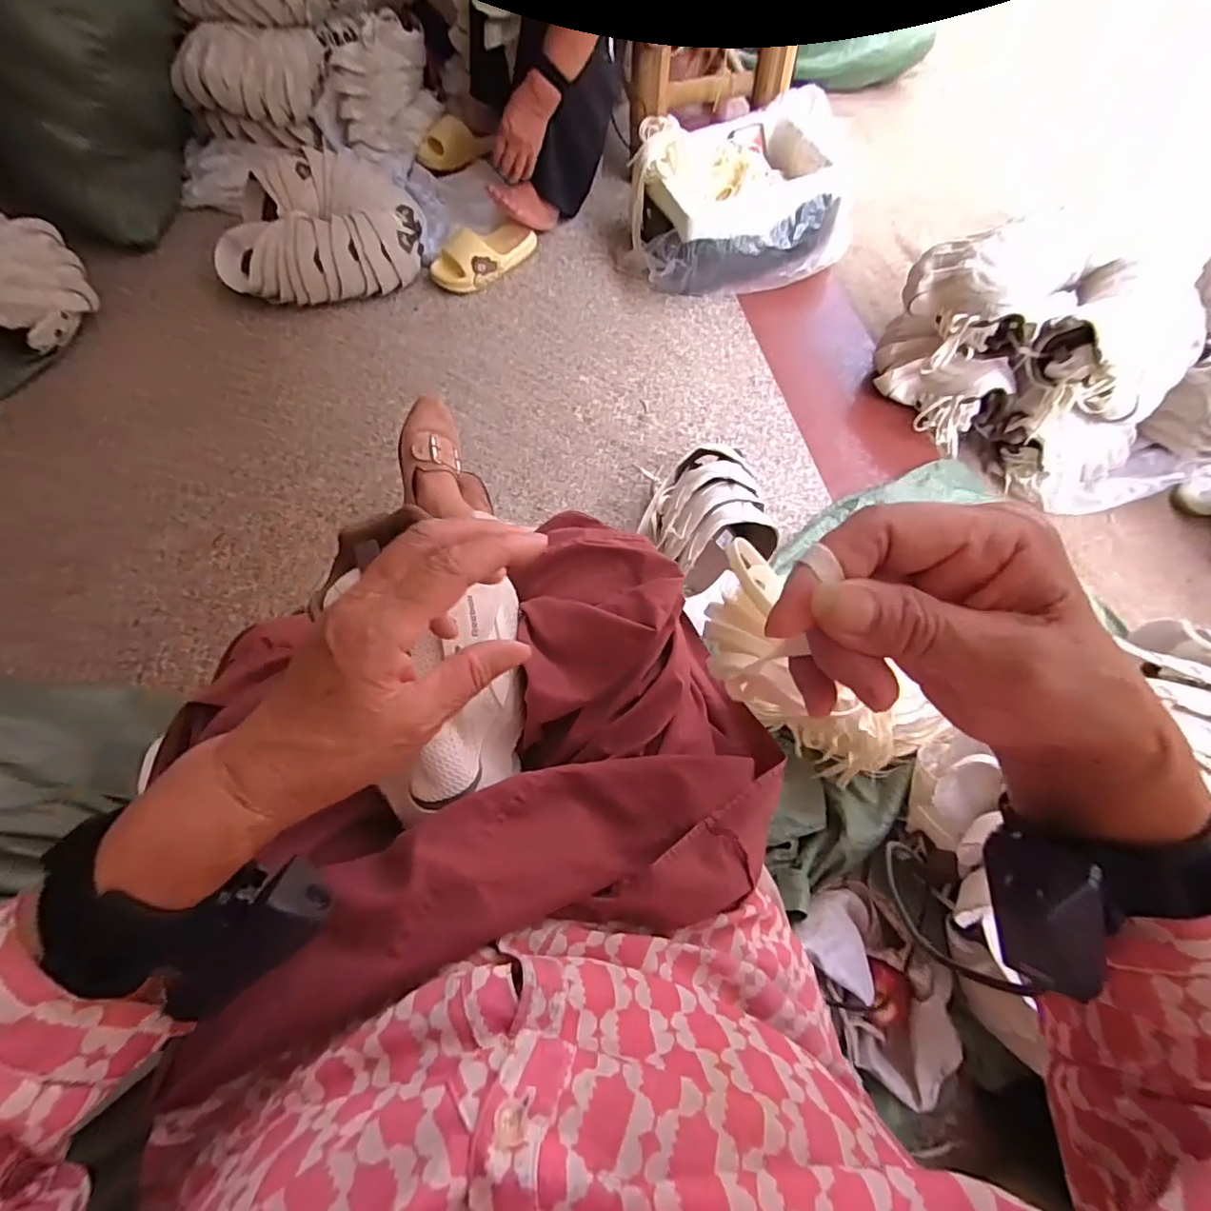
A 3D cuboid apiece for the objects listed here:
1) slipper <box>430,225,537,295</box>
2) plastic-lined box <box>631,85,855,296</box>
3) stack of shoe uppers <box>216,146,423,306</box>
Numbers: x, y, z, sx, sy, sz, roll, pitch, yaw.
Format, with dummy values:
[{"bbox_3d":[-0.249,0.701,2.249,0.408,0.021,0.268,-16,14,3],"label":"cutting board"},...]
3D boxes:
[{"bbox_3d":[-0.262,-0.771,1.215,0.233,0.078,0.095,-41,71,-15],"label":"slipper"},{"bbox_3d":[0.293,-0.861,1.193,0.471,0.201,0.347,-10,66,-2],"label":"plastic-lined box"},{"bbox_3d":[-0.630,-0.810,1.207,0.437,0.136,0.299,-13,66,-3],"label":"stack of shoe uppers"}]

